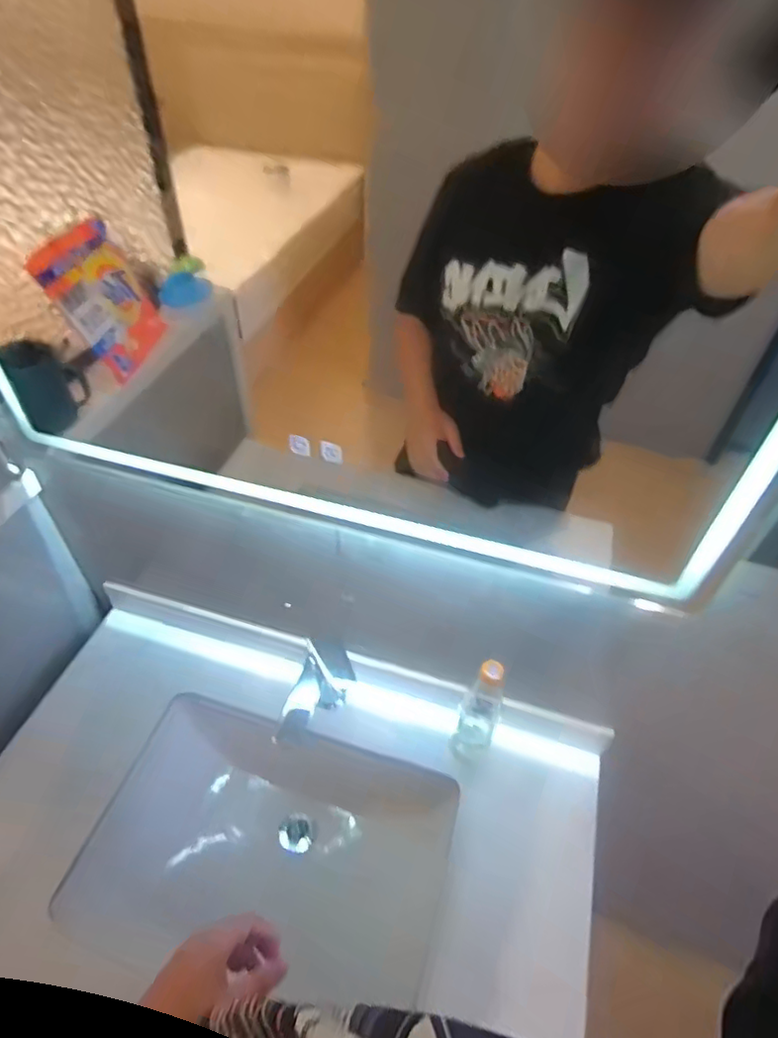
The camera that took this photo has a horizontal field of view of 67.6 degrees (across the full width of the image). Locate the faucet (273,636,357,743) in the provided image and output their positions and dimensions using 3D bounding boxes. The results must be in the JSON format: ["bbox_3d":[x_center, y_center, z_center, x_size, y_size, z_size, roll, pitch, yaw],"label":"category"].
[{"bbox_3d":[-0.090,0.267,0.810,0.074,0.167,0.132,10,48,12],"label":"faucet"}]

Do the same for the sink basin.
[{"bbox_3d":[-0.156,0.472,0.814,0.459,0.155,0.306,12,48,13],"label":"sink basin"}]

